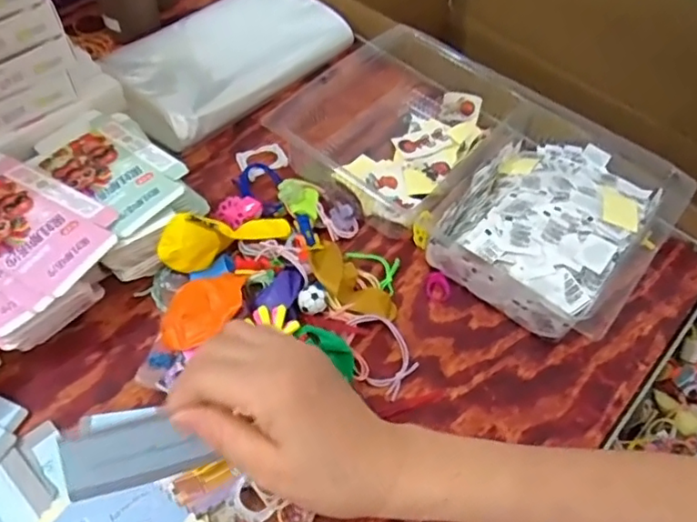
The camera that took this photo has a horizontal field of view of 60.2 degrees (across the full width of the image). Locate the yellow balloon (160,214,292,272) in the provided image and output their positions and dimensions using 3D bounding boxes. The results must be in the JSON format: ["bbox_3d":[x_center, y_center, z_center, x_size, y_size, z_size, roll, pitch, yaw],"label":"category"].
[{"bbox_3d":[-0.094,-0.020,0.479,0.110,0.040,0.026,-14,52,-45],"label":"yellow balloon"}]

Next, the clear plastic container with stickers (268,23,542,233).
[{"bbox_3d":[0.038,-0.141,0.580,0.186,0.054,0.188,36,59,20],"label":"clear plastic container with stickers"}]

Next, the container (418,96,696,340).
[{"bbox_3d":[0.172,-0.038,0.519,0.175,0.052,0.203,37,60,21],"label":"container"}]

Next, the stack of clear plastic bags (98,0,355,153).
[{"bbox_3d":[-0.133,-0.223,0.640,0.164,0.036,0.249,35,59,20],"label":"stack of clear plastic bags"}]

